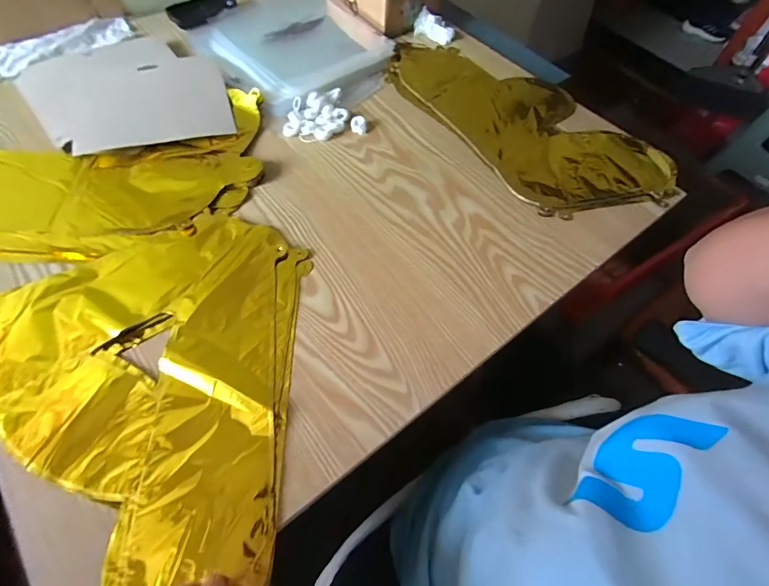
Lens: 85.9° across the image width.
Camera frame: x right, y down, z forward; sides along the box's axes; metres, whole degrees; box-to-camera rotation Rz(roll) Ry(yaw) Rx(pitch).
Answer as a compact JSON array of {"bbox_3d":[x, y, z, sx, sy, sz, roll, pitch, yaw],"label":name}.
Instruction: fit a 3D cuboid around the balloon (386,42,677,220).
[{"bbox_3d":[0.194,-0.259,0.601,0.216,0.010,0.421,-29,65,-20],"label":"balloon"}]

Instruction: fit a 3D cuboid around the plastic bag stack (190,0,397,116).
[{"bbox_3d":[-0.135,-0.389,0.642,0.272,0.028,0.243,41,64,19],"label":"plastic bag stack"}]

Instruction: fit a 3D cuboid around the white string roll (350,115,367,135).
[{"bbox_3d":[-0.035,-0.229,0.563,0.022,0.015,0.021,2,59,-3],"label":"white string roll"}]

